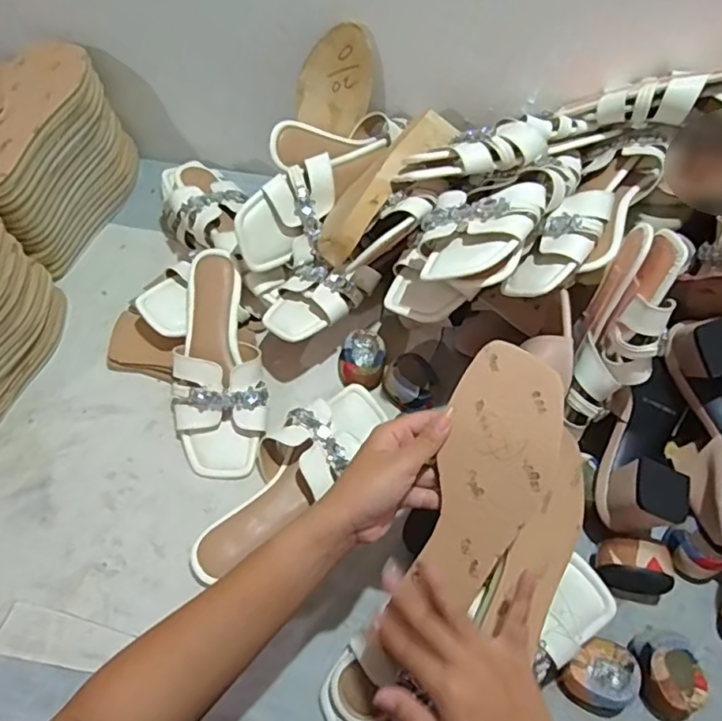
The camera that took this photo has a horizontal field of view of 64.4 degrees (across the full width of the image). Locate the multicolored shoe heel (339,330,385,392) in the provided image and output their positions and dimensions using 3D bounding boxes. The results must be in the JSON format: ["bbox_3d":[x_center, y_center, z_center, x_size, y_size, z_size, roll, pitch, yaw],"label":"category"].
[{"bbox_3d":[0.001,0.000,0.637,0.052,0.039,0.058,7,59,5],"label":"multicolored shoe heel"}]

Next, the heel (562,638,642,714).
[{"bbox_3d":[0.201,0.266,0.482,0.059,0.035,0.050,-31,63,-17],"label":"heel"}]

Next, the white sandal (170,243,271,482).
[{"bbox_3d":[-0.155,-0.002,0.612,0.100,0.053,0.248,-8,74,-4],"label":"white sandal"}]

